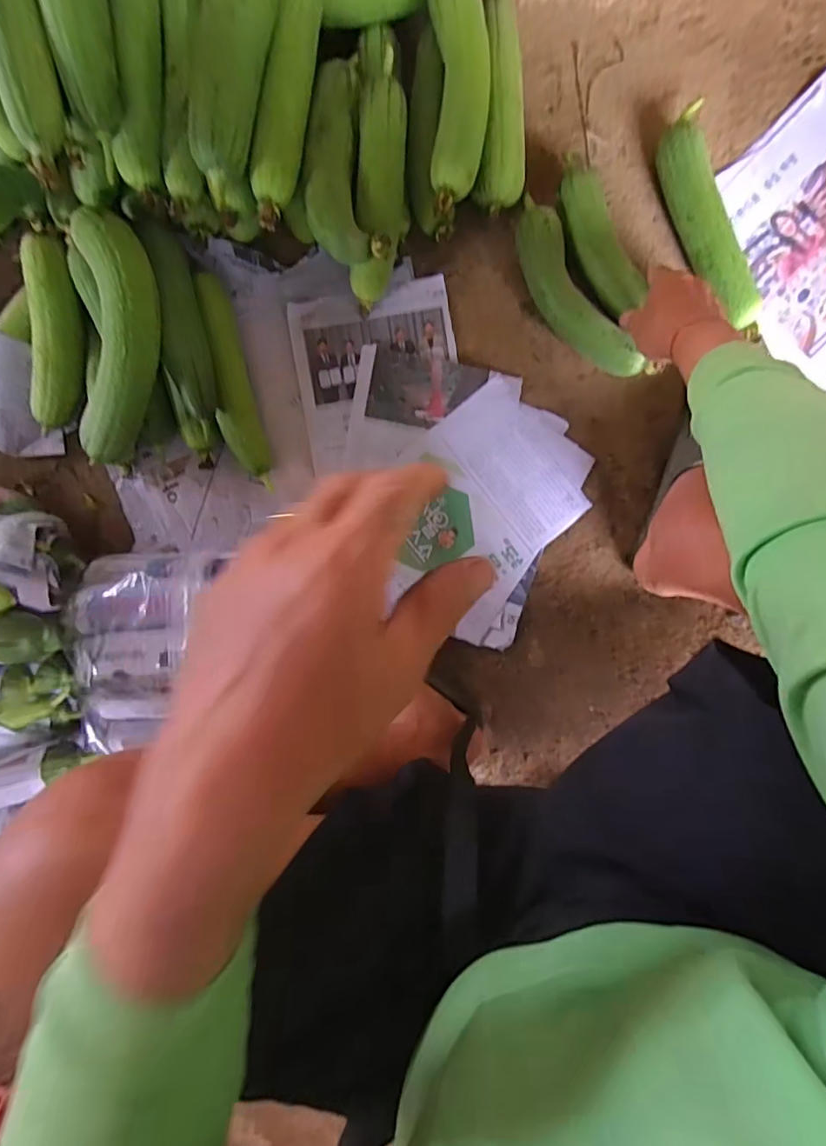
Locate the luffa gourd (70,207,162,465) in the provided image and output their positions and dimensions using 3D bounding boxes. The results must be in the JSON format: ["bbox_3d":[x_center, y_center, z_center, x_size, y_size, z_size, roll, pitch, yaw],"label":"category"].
[{"bbox_3d":[-0.321,-0.235,0.551,0.096,0.055,0.249,16,112,0],"label":"luffa gourd"}]

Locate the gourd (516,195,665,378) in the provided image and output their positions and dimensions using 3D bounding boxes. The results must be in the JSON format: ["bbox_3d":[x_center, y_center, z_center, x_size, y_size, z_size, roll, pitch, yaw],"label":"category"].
[{"bbox_3d":[0.185,-0.306,0.588,0.062,0.055,0.231,-39,95,7],"label":"gourd"}]

